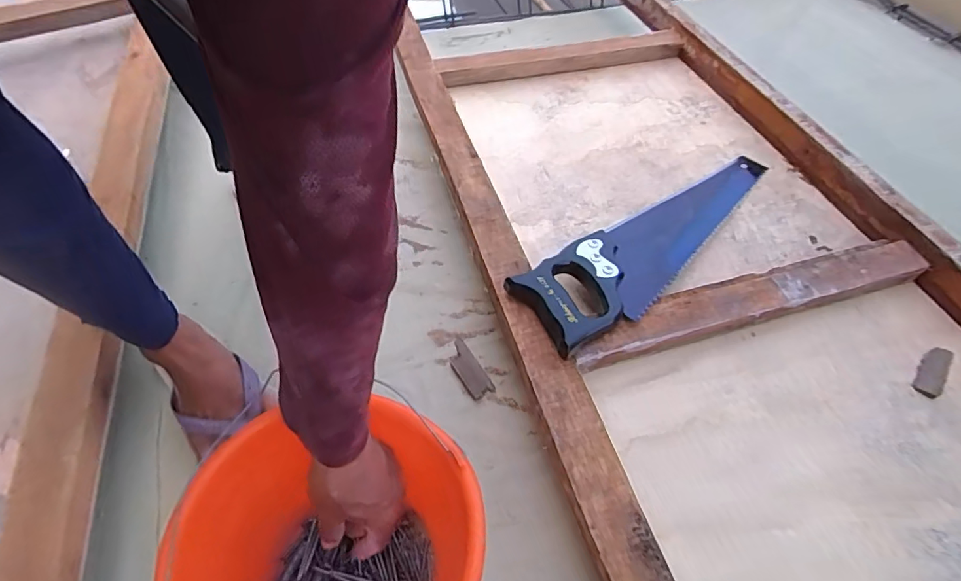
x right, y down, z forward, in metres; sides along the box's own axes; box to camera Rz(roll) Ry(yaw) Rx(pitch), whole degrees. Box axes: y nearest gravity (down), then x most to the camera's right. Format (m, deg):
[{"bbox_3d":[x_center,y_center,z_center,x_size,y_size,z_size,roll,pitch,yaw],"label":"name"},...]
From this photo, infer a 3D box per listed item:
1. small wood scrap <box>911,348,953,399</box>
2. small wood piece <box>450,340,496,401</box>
[{"bbox_3d":[0.537,0.095,0.601,0.026,0.008,0.081,36,60,22],"label":"small wood scrap"},{"bbox_3d":[-0.017,0.104,0.662,0.033,0.004,0.084,-26,57,-21],"label":"small wood piece"}]

